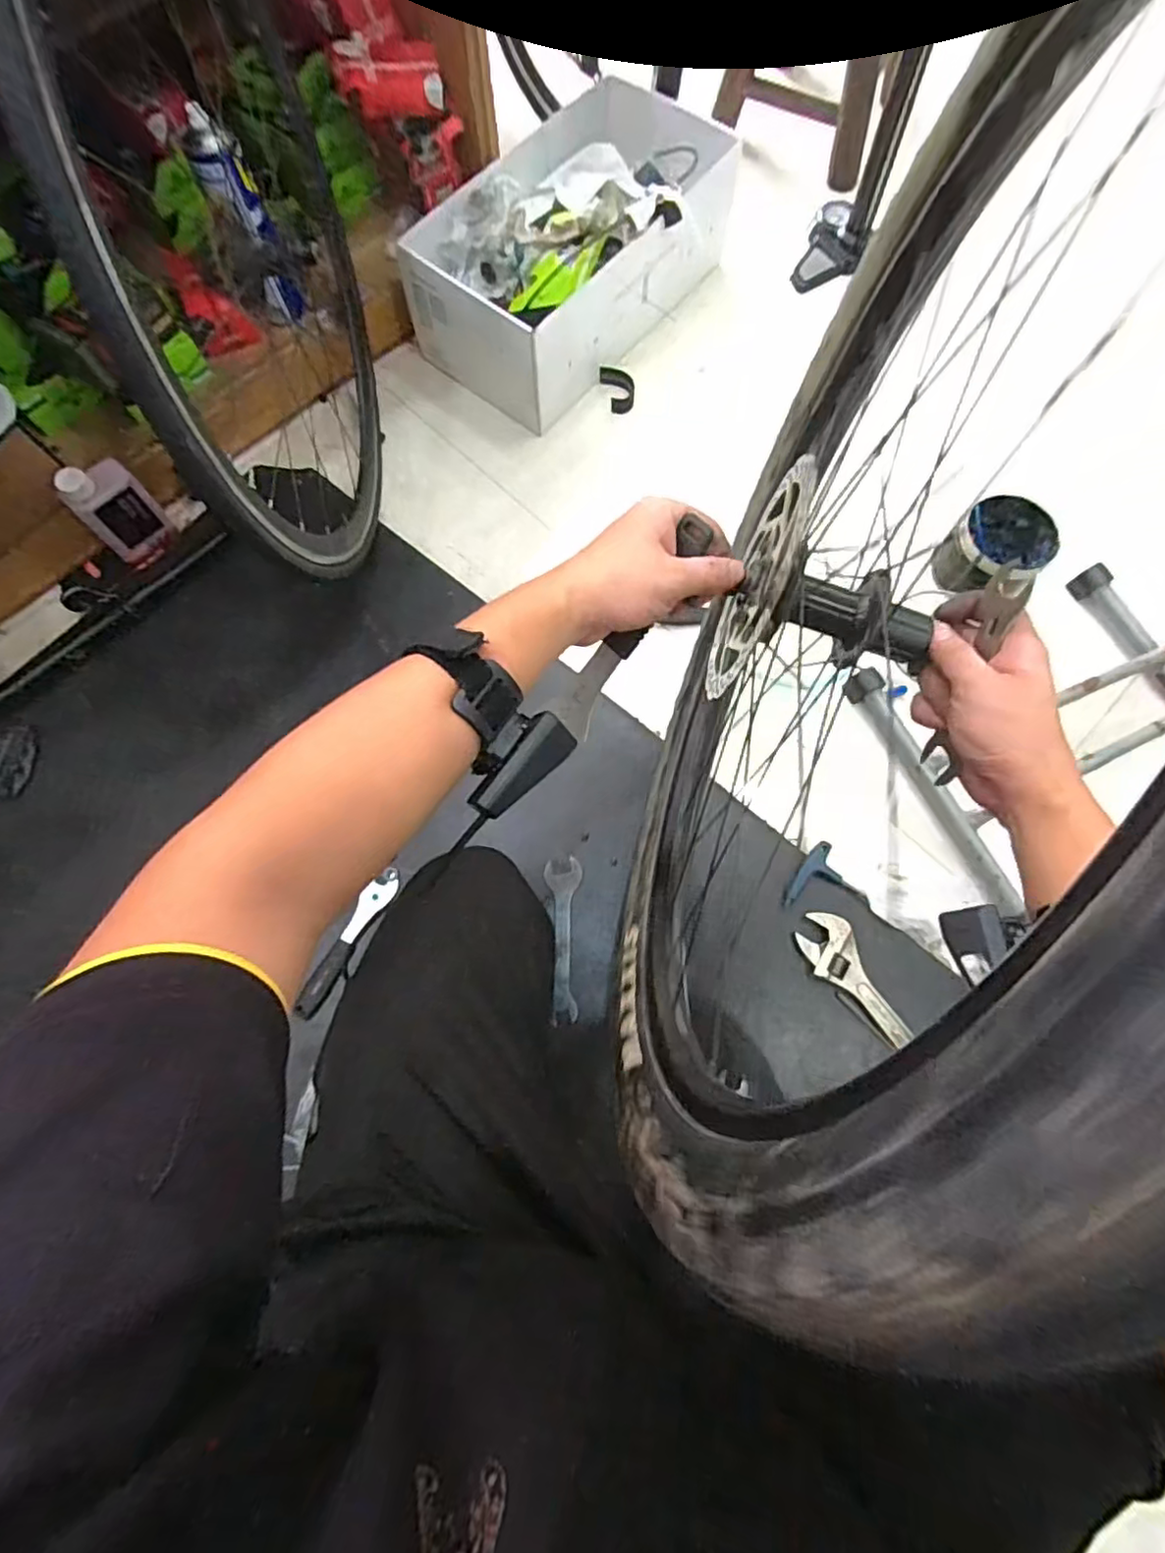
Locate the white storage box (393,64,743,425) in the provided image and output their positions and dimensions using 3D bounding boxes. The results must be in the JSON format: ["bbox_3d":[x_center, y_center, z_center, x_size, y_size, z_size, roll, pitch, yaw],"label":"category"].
[{"bbox_3d":[-0.028,-0.860,1.070,0.324,0.180,0.498,40,76,12],"label":"white storage box"}]

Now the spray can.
[{"bbox_3d":[-0.459,-0.767,0.897,0.067,0.239,0.059,-32,51,-10],"label":"spray can"}]

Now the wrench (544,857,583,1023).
[{"bbox_3d":[-0.023,0.203,0.816,0.044,0.007,0.193,-1,72,0],"label":"wrench"}]

